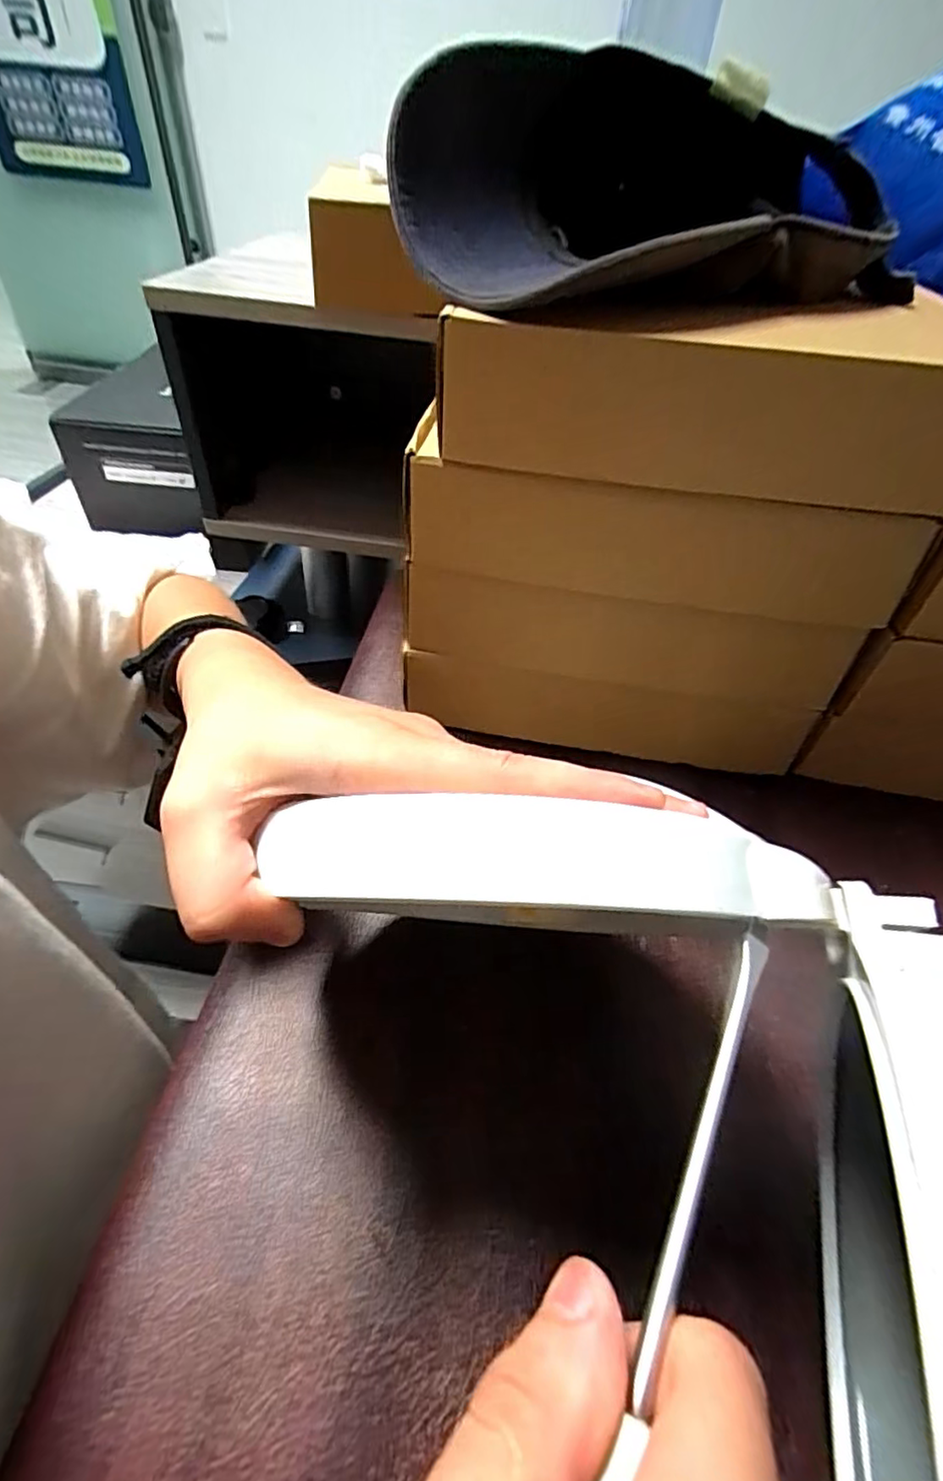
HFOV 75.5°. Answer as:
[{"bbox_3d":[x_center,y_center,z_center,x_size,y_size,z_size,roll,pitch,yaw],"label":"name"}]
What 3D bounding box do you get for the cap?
[{"bbox_3d":[0.098,-0.294,0.324,0.273,0.087,0.191,-18,49,-20],"label":"cap"}]

